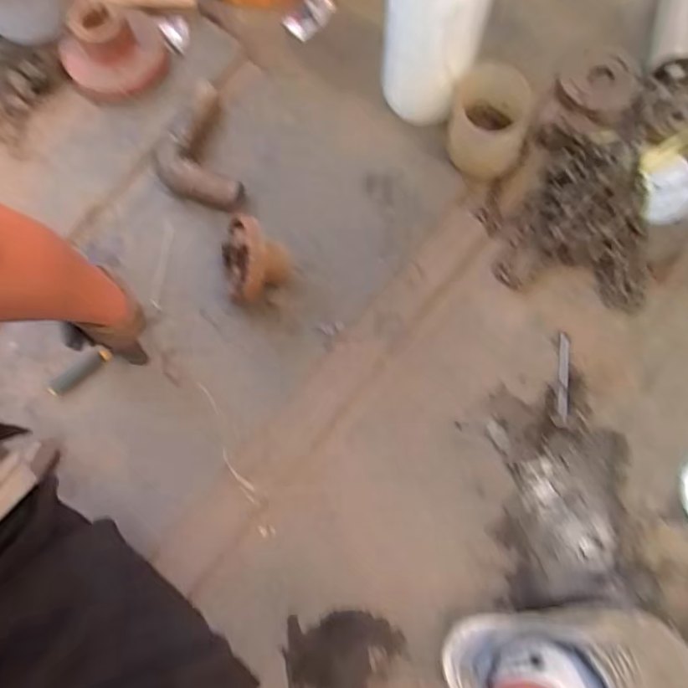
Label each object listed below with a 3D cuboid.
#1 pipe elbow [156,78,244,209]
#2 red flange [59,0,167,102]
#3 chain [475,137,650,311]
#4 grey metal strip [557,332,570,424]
[{"bbox_3d":[-0.236,-0.304,0.843,0.115,0.057,0.220,-16,75,-4],"label":"pipe elbow"},{"bbox_3d":[-0.374,-0.476,0.864,0.162,0.092,0.155,-26,76,-6],"label":"red flange"},{"bbox_3d":[0.350,-0.204,0.810,0.245,0.059,0.261,13,76,4],"label":"chain"},{"bbox_3d":[0.319,0.049,0.783,0.015,0.005,0.128,6,75,2],"label":"grey metal strip"}]

